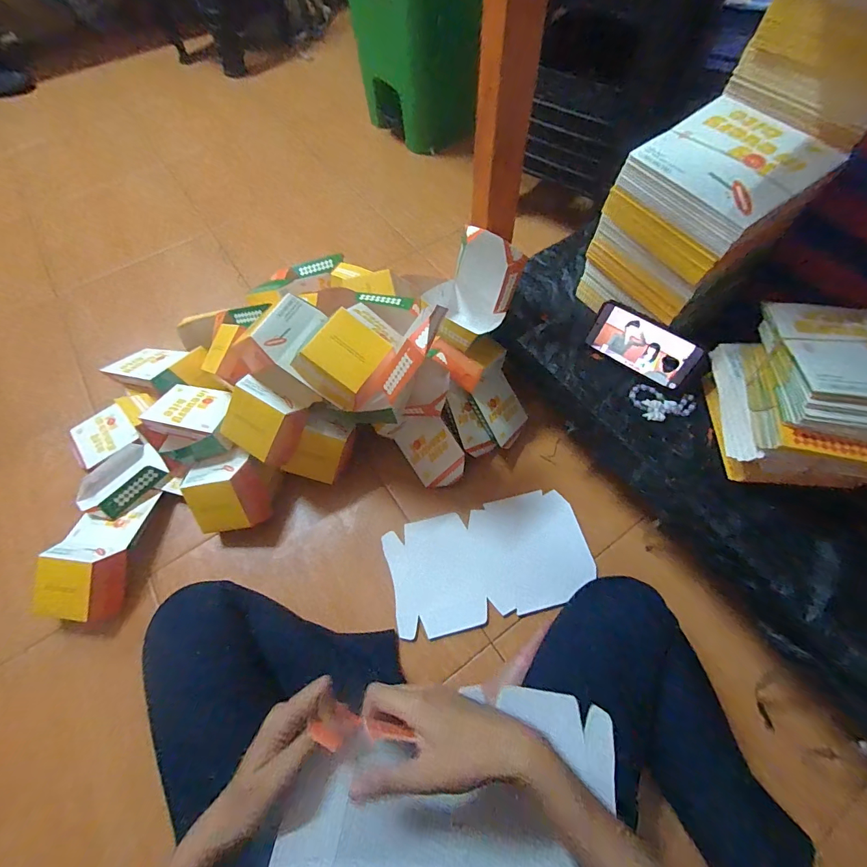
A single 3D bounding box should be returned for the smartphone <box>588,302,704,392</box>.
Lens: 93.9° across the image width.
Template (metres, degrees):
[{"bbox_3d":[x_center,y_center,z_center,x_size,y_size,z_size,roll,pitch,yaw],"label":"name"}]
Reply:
[{"bbox_3d":[0.320,-0.135,0.623,0.158,0.077,0.004,36,35,19],"label":"smartphone"}]

